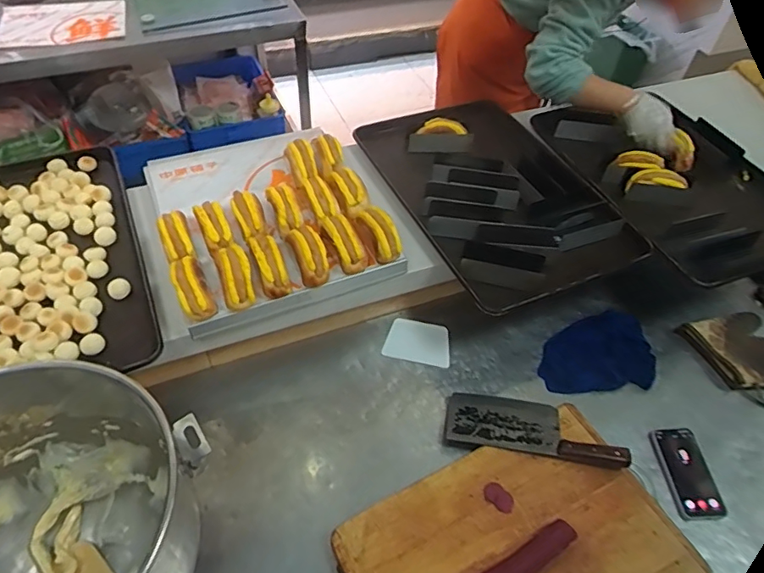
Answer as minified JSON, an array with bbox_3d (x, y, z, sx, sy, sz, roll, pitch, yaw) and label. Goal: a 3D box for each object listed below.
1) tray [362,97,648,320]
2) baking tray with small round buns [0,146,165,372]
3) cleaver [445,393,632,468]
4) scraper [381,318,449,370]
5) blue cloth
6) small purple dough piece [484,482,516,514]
[{"bbox_3d":[0.223,-0.216,1.125,0.388,0.062,0.612,-21,56,-20],"label":"tray"},{"bbox_3d":[-0.644,-0.042,0.921,0.395,0.032,0.574,-18,55,-19],"label":"baking tray with small round buns"},{"bbox_3d":[0.262,0.246,0.913,0.292,0.021,0.109,6,39,7],"label":"cleaver"},{"bbox_3d":[0.073,0.109,1.040,0.128,0.005,0.100,11,47,6],"label":"scraper"},{"bbox_3d":[0.425,0.129,1.050,0.227,0.024,0.170,-1,51,-6],"label":"blue cloth"},{"bbox_3d":[0.186,0.332,0.828,0.050,0.004,0.034,32,55,20],"label":"small purple dough piece"}]

